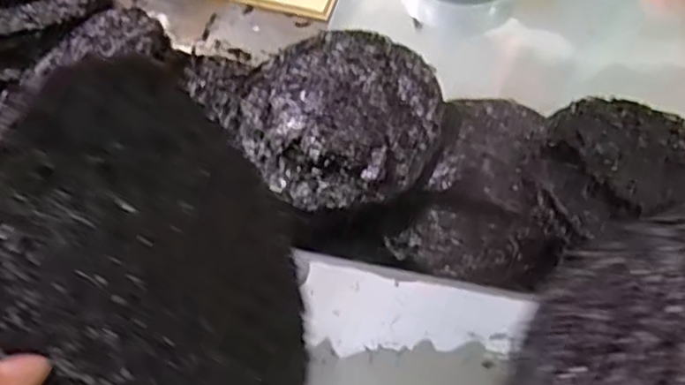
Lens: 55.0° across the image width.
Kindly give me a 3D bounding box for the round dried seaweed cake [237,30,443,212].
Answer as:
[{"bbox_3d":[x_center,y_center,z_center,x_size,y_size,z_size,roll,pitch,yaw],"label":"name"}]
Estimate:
[{"bbox_3d":[0.000,-0.074,0.619,0.181,0.028,0.190,0,56,0],"label":"round dried seaweed cake"}]

